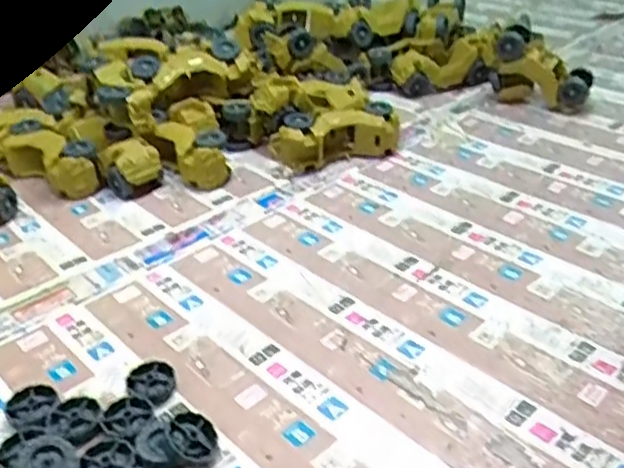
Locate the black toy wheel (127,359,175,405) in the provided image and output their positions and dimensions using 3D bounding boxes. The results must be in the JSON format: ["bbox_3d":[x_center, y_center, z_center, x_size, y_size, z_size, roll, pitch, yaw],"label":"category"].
[{"bbox_3d":[-0.128,0.121,0.536,0.037,0.011,0.044,-15,35,-17],"label":"black toy wheel"}]

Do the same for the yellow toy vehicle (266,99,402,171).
[{"bbox_3d":[0.029,-0.120,0.830,0.157,0.056,0.056,-9,34,-8],"label":"yellow toy vehicle"}]

